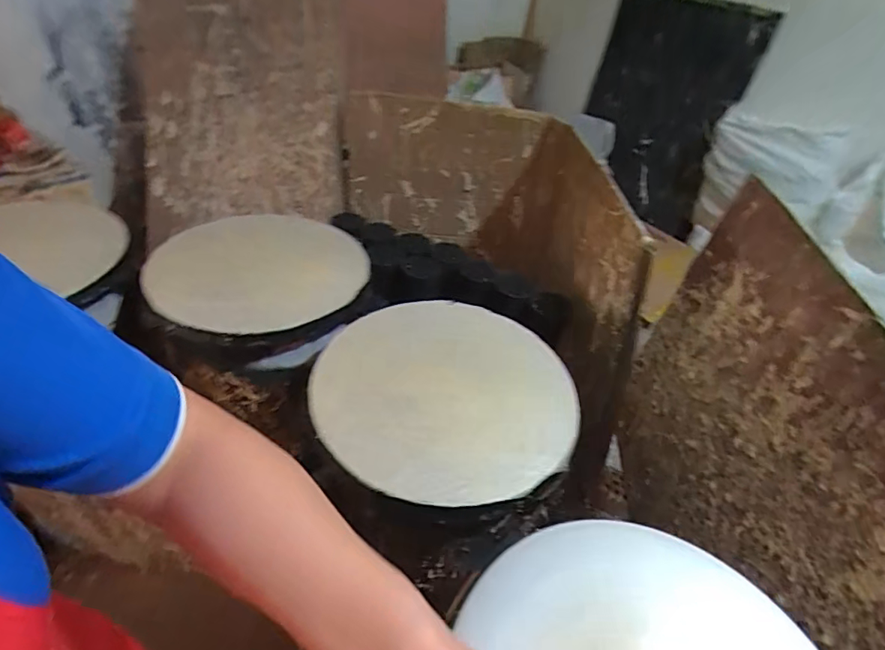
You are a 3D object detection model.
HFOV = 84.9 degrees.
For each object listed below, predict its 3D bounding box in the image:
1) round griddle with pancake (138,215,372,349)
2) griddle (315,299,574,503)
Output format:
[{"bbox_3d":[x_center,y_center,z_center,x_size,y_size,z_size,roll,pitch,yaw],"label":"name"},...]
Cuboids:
[{"bbox_3d":[-0.341,-0.104,0.907,0.371,0.060,0.378,5,41,-4],"label":"round griddle with pancake"},{"bbox_3d":[-0.001,0.082,0.713,0.358,0.053,0.370,5,41,-4],"label":"griddle"}]

